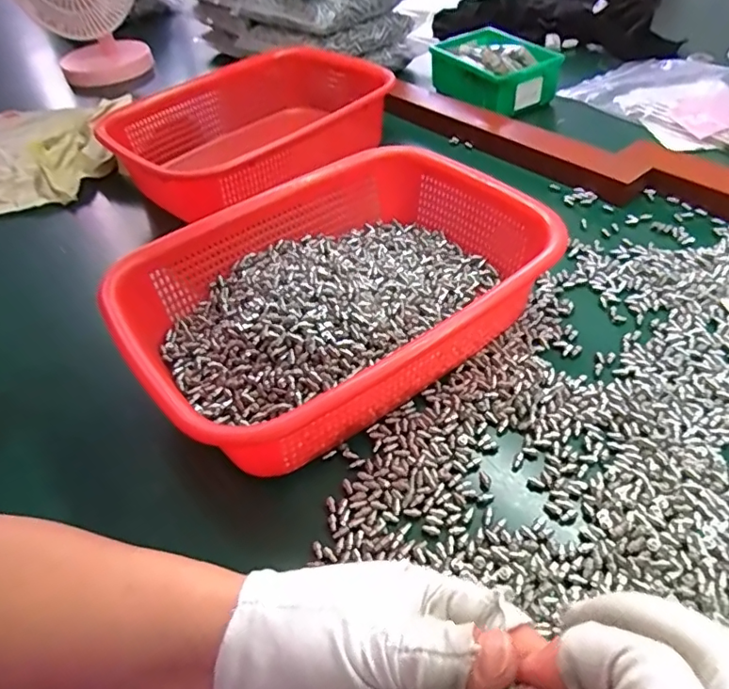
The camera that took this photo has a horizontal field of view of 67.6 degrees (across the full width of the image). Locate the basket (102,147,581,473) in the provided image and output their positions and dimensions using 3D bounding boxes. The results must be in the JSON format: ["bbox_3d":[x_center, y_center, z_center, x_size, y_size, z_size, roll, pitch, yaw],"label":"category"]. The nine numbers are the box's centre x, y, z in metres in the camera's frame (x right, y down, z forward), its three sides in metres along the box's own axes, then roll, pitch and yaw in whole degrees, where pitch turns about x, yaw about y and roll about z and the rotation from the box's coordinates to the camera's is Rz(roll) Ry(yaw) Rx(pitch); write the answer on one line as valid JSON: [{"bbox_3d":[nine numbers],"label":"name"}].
[{"bbox_3d":[-0.020,-0.034,0.389,0.272,0.076,0.205,-32,49,-23],"label":"basket"}]

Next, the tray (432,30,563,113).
[{"bbox_3d":[0.161,-0.339,0.682,0.110,0.064,0.151,-21,47,-12],"label":"tray"}]

